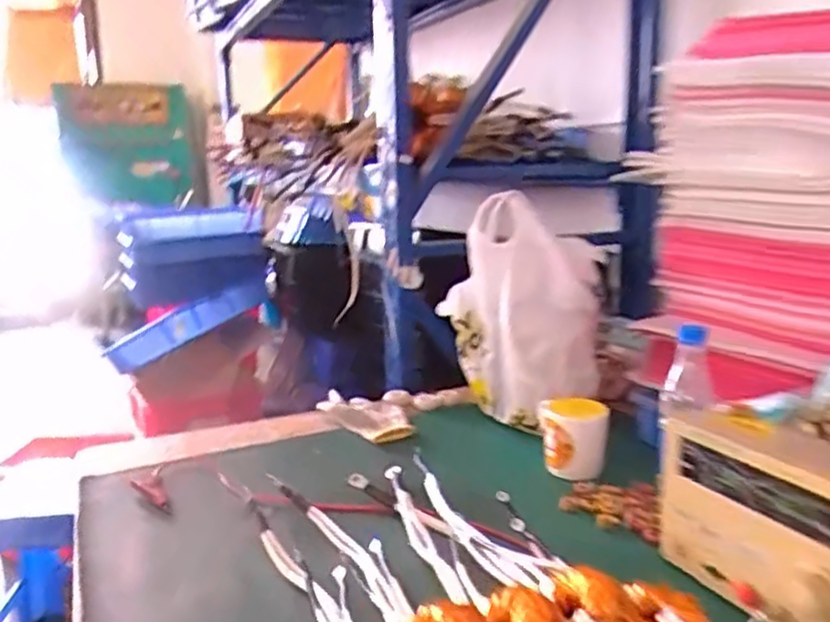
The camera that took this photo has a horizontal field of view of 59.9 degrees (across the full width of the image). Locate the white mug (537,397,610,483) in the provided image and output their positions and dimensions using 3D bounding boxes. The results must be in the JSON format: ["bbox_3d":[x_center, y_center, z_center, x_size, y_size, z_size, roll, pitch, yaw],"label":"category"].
[{"bbox_3d":[0.220,0.176,1.008,0.093,0.093,0.089,0,12,13],"label":"white mug"}]

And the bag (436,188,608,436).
[{"bbox_3d":[0.173,0.003,1.171,0.253,0.329,0.204,-1,11,8],"label":"bag"}]

